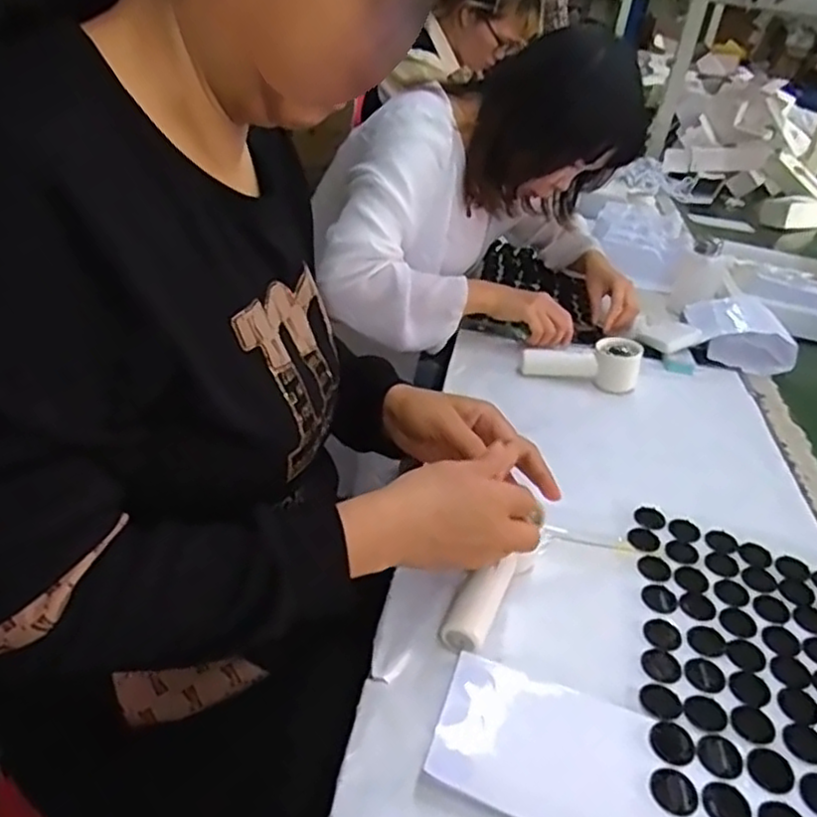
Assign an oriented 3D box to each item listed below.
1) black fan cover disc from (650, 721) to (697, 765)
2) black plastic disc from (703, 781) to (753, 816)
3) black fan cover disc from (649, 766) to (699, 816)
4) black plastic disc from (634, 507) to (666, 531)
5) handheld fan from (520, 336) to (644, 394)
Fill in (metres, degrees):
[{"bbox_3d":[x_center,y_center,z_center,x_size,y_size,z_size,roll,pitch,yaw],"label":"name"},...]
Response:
[{"bbox_3d":[0.182,0.228,0.486,0.029,0.004,0.033,13,33,9],"label":"black fan cover disc"},{"bbox_3d":[0.204,0.253,0.453,0.031,0.004,0.029,-20,41,-36],"label":"black plastic disc"},{"bbox_3d":[0.171,0.245,0.456,0.030,0.004,0.029,5,32,-3],"label":"black fan cover disc"},{"bbox_3d":[0.239,0.107,0.699,0.029,0.004,0.034,22,35,22],"label":"black plastic disc"},{"bbox_3d":[0.222,-0.061,0.916,0.146,0.054,0.061,5,32,-3],"label":"handheld fan"}]

